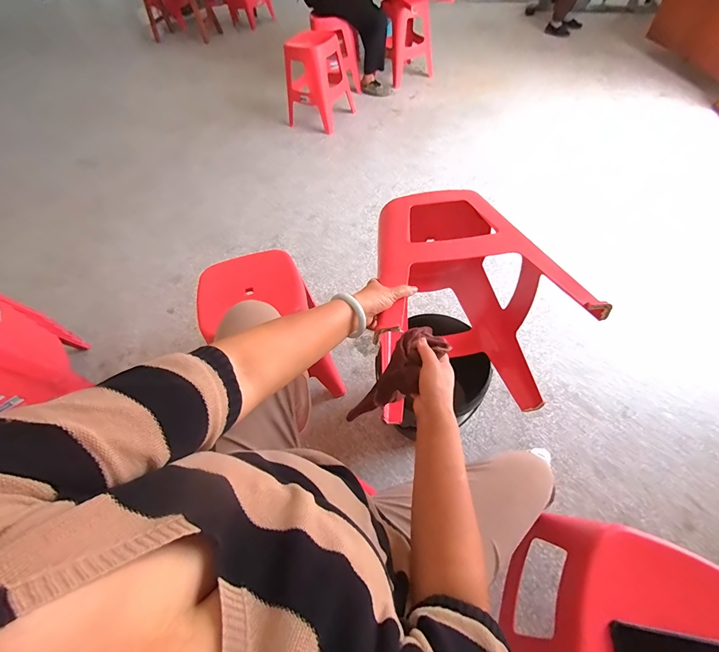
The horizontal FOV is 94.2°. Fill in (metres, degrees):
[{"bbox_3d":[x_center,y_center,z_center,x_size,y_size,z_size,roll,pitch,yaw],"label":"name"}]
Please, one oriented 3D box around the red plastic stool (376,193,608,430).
[{"bbox_3d":[0.225,-0.086,0.793,0.358,0.370,0.480,-4,58,2],"label":"red plastic stool"}]

